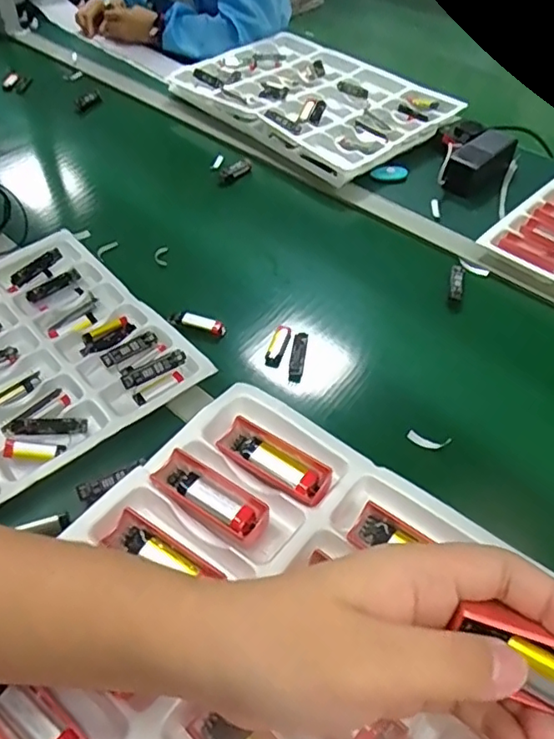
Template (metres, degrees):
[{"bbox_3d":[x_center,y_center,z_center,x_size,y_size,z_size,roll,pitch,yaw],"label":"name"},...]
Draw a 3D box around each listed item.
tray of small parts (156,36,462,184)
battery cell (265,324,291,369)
[{"bbox_3d":[0.064,-0.494,1.063,0.328,0.045,0.464,-35,58,-27],"label":"tray of small parts"},{"bbox_3d":[0.002,-0.028,0.677,0.015,0.019,0.061,15,50,11],"label":"battery cell"}]

